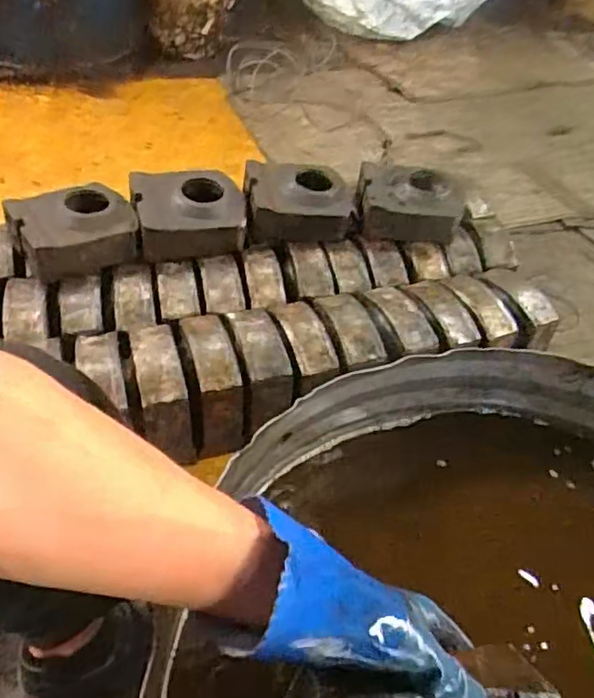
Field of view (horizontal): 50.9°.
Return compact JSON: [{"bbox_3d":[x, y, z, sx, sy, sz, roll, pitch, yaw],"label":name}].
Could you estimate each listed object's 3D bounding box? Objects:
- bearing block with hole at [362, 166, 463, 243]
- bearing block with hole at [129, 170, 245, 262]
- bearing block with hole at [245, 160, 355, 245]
[{"bbox_3d":[0.212,-0.269,1.169,0.190,0.076,0.131,7,44,1],"label":"bearing block with hole"},{"bbox_3d":[-0.194,-0.243,1.117,0.190,0.085,0.163,-4,45,-11],"label":"bearing block with hole"},{"bbox_3d":[0.002,-0.270,1.152,0.191,0.098,0.130,0,45,-6],"label":"bearing block with hole"}]

